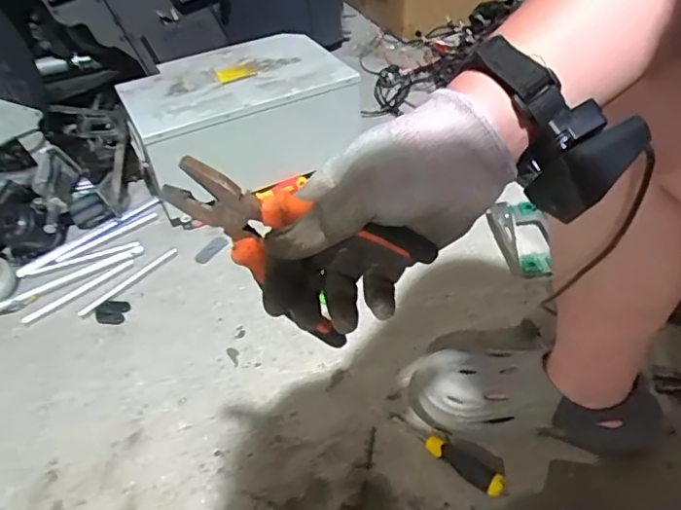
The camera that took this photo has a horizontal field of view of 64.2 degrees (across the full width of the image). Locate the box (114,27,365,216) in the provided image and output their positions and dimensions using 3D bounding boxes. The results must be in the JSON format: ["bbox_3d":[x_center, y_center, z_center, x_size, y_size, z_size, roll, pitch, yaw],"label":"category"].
[{"bbox_3d":[-0.209,-0.274,1.155,0.432,0.232,0.264,-25,47,-19],"label":"box"}]

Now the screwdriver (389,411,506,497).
[{"bbox_3d":[0.135,0.249,0.704,0.165,0.023,0.032,30,54,31],"label":"screwdriver"}]

